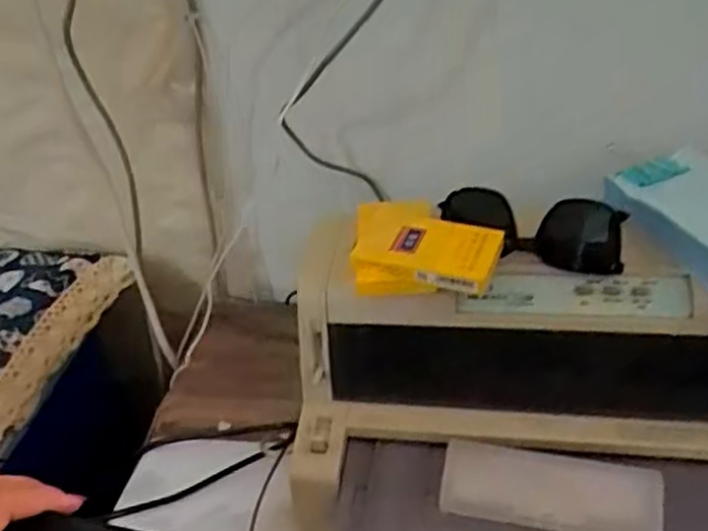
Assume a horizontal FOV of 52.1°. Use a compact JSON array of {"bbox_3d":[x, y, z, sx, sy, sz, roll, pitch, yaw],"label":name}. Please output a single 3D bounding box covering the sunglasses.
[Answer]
[{"bbox_3d":[0.132,-0.028,0.539,0.131,0.046,0.045,17,44,28],"label":"sunglasses"}]

